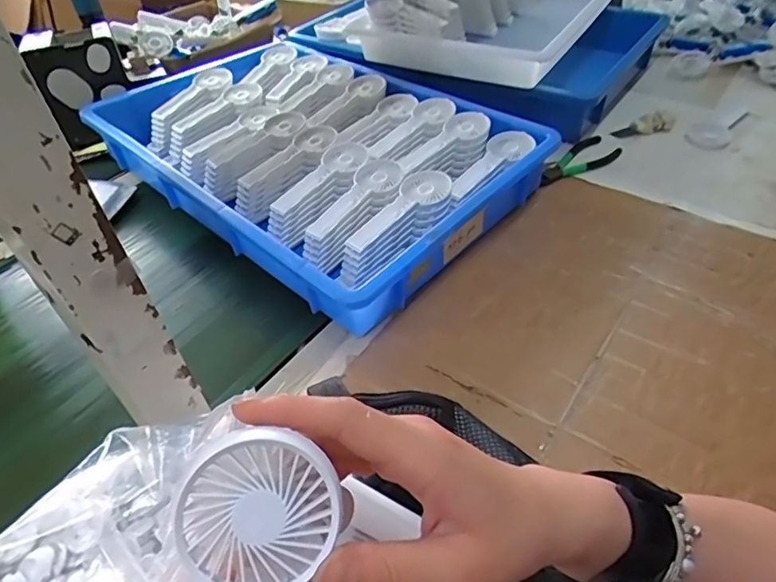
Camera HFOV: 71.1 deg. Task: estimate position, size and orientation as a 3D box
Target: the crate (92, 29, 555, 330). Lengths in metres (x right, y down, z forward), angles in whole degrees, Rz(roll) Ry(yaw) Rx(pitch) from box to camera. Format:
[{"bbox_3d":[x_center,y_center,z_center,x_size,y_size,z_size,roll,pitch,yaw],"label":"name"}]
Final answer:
[{"bbox_3d":[-0.110,-0.206,0.717,0.544,0.082,0.367,32,55,30],"label":"crate"}]

